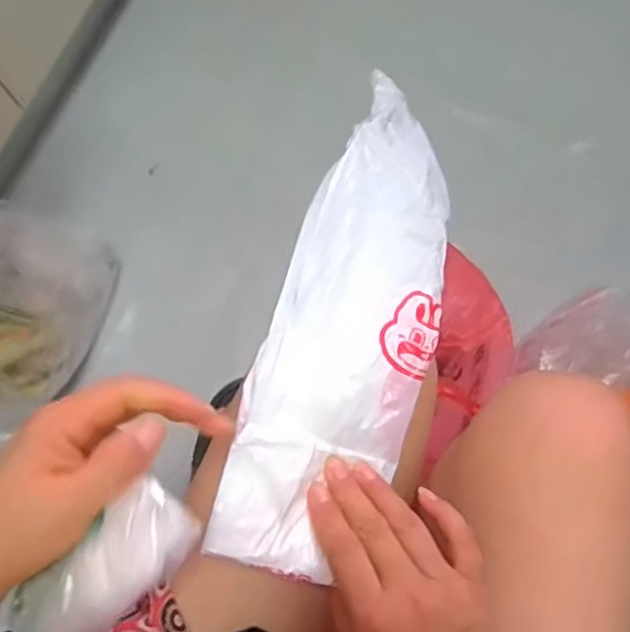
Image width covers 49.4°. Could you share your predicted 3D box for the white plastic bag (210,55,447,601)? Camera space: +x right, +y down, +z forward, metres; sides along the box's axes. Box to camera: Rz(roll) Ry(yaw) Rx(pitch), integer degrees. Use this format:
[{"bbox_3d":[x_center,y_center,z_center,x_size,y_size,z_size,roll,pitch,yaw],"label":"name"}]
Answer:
[{"bbox_3d":[0.035,-0.015,0.465,0.103,0.054,0.369,18,68,5],"label":"white plastic bag"}]

